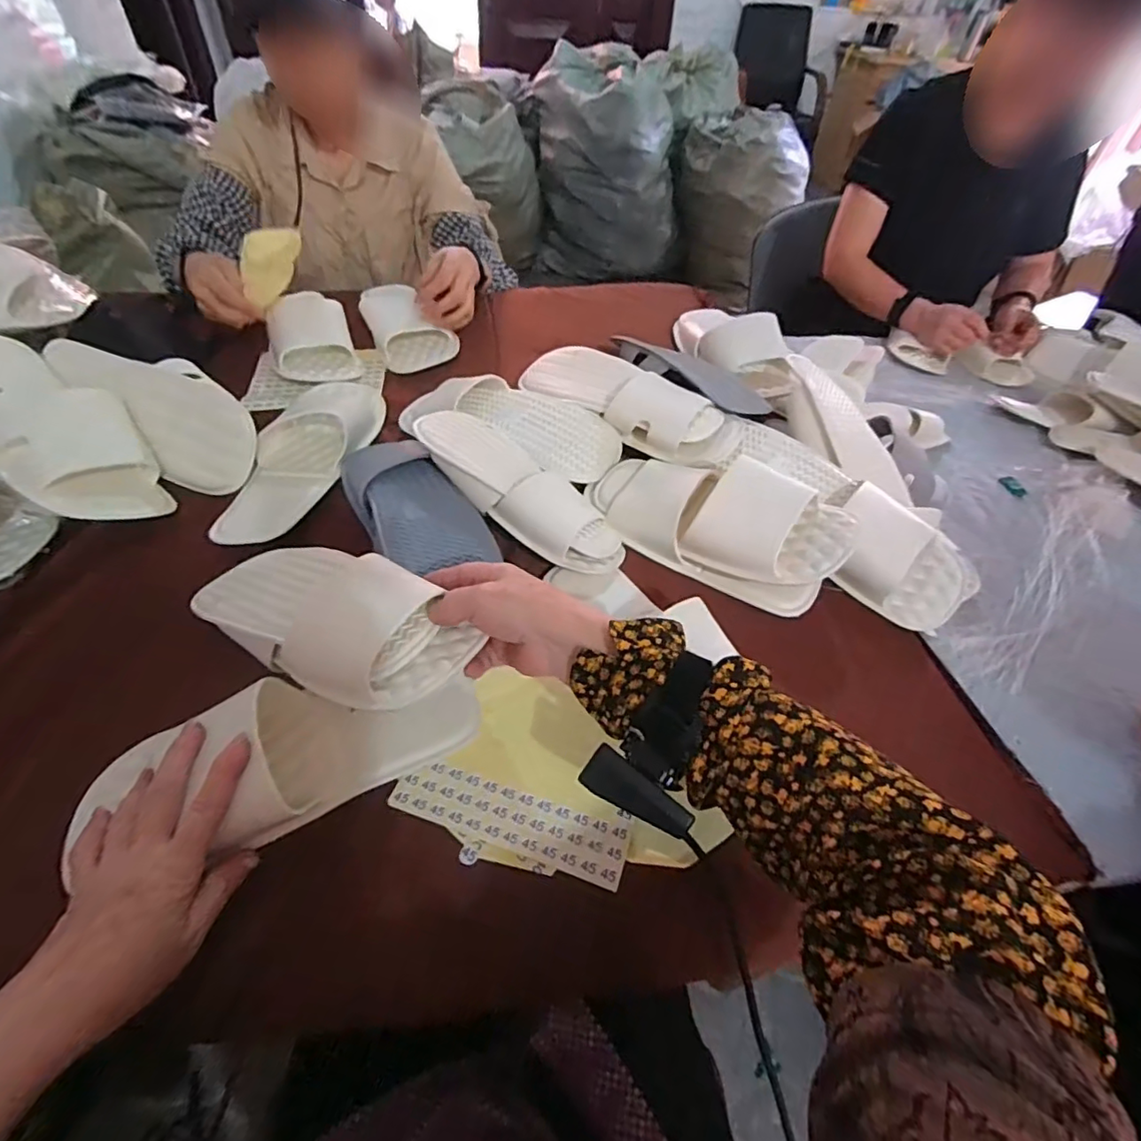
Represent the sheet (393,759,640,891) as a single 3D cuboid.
[{"bbox_3d":[-0.042,0.172,0.400,0.166,0.006,0.040,16,49,10],"label":"sheet"}]

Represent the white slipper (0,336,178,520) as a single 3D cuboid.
[{"bbox_3d":[-0.517,-0.144,0.563,0.253,0.052,0.112,43,56,3],"label":"white slipper"}]

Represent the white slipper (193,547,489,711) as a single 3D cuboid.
[{"bbox_3d":[-0.180,0.039,0.434,0.257,0.058,0.097,12,47,27],"label":"white slipper"}]

